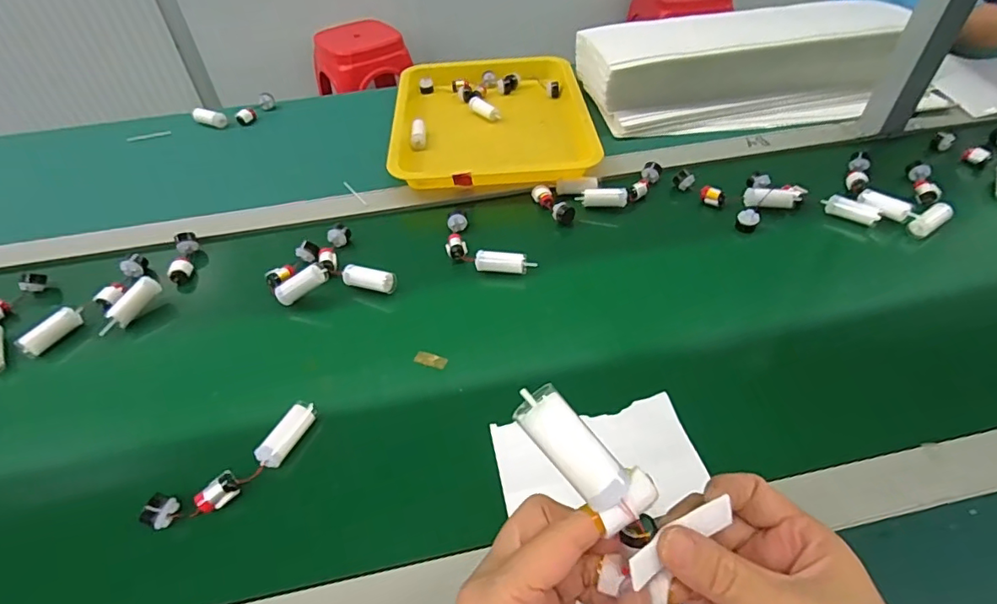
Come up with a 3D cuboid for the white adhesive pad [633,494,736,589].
[{"bbox_3d":[0.078,0.103,0.230,0.056,0.007,0.013,-21,85,-26],"label":"white adhesive pad"}]

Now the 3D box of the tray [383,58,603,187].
[{"bbox_3d":[-0.011,-0.264,0.746,0.259,0.033,0.319,-6,46,1],"label":"tray"}]

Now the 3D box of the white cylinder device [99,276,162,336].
[{"bbox_3d":[-0.366,0.004,0.523,0.015,0.021,0.067,24,67,23],"label":"white cylinder device"}]

